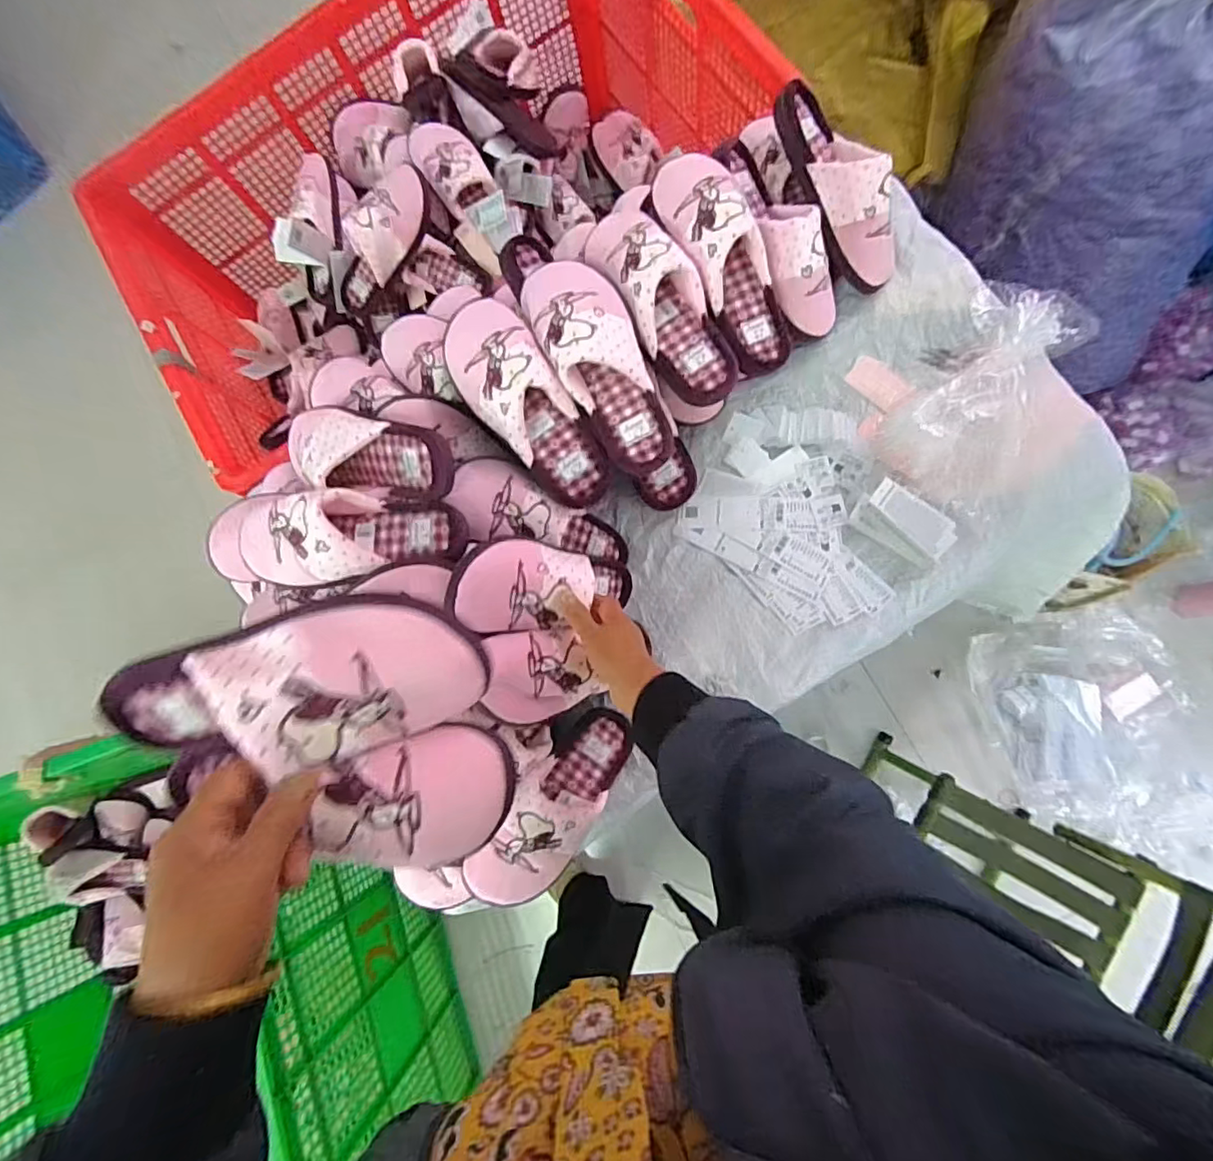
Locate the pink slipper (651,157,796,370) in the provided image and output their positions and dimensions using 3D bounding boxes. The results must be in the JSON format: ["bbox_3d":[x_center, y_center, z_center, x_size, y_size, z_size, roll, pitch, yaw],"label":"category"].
[{"bbox_3d":[0.134,-0.352,0.623,0.090,0.112,0.232,-31,81,3],"label":"pink slipper"}]

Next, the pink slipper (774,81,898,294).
[{"bbox_3d":[0.284,-0.468,0.669,0.078,0.085,0.241,-34,100,2],"label":"pink slipper"}]

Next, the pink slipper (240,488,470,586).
[{"bbox_3d":[-0.273,-0.046,0.597,0.242,0.077,0.093,-4,83,-7],"label":"pink slipper"}]

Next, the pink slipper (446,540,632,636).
[{"bbox_3d":[-0.048,0.001,0.614,0.067,0.242,0.089,-22,78,46],"label":"pink slipper"}]

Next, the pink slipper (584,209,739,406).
[{"bbox_3d":[0.061,-0.305,0.620,0.085,0.073,0.244,-32,94,3],"label":"pink slipper"}]

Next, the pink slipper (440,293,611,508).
[{"bbox_3d":[-0.087,-0.183,0.609,0.100,0.089,0.243,-36,103,2],"label":"pink slipper"}]

